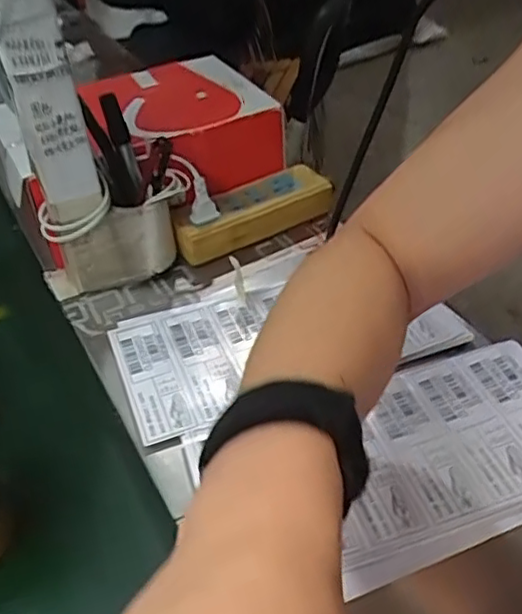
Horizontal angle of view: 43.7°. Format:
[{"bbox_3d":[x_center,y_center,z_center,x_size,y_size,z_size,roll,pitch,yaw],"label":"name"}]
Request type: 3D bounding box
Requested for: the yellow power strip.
[{"bbox_3d":[-0.011,-0.091,0.617,0.158,0.035,0.057,-25,48,-24],"label":"yellow power strip"}]

